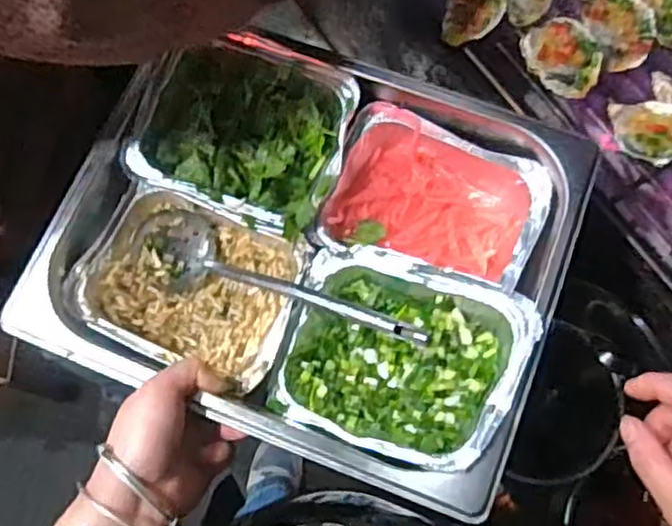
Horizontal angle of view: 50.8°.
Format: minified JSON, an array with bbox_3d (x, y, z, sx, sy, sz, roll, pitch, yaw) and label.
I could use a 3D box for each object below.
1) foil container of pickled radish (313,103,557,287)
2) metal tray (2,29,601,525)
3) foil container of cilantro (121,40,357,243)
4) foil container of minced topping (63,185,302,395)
[{"bbox_3d":[0.068,-0.039,0.500,0.143,0.042,0.105,24,71,8],"label":"foil container of pickled radish"},{"bbox_3d":[-0.014,-0.013,0.482,0.313,0.062,0.261,21,71,7],"label":"metal tray"},{"bbox_3d":[-0.063,-0.091,0.508,0.138,0.044,0.119,21,71,7],"label":"foil container of cilantro"},{"bbox_3d":[-0.096,0.018,0.490,0.142,0.039,0.109,24,71,8],"label":"foil container of minced topping"}]

